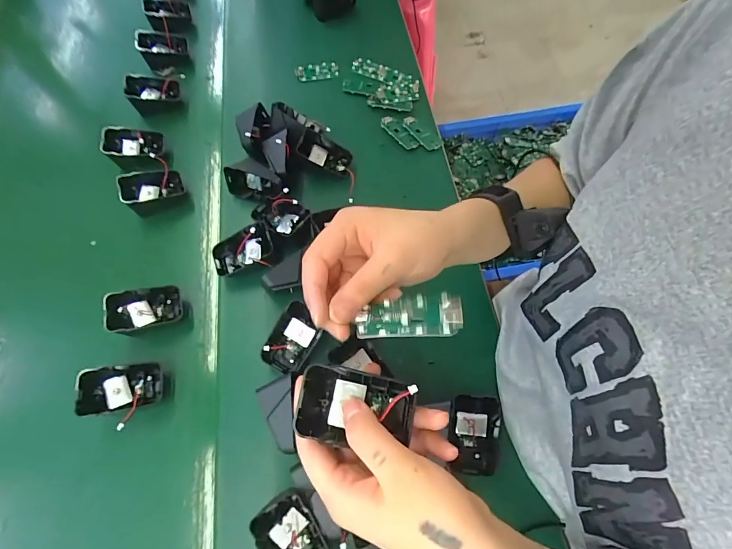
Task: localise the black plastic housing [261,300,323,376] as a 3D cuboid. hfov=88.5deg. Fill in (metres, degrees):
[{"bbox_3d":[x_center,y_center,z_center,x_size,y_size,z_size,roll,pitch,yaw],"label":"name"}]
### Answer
[{"bbox_3d":[-0.073,0.064,0.377,0.044,0.012,0.065,33,81,-8],"label":"black plastic housing"}]

